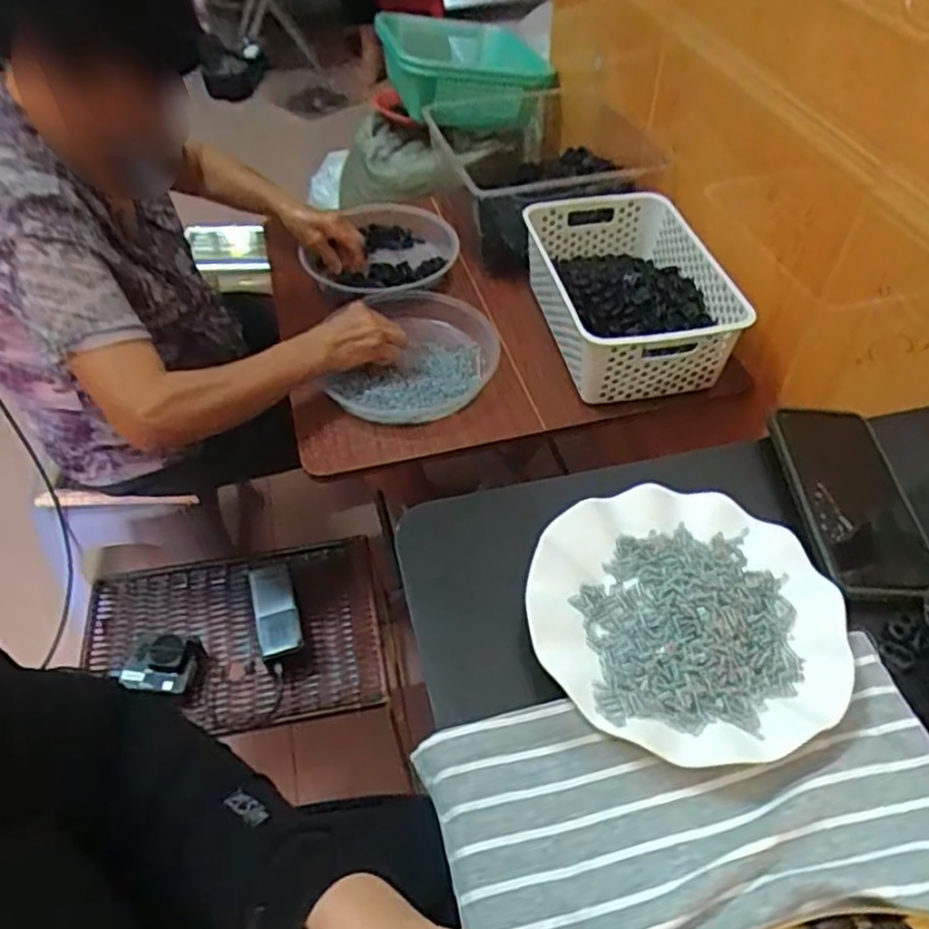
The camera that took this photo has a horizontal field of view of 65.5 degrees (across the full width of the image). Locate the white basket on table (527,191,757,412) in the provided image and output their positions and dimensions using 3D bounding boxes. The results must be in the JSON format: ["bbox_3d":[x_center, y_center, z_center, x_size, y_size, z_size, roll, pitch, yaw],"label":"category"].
[{"bbox_3d":[0.213,-0.227,0.940,0.215,0.096,0.316,-9,48,-6],"label":"white basket on table"}]

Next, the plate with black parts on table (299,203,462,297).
[{"bbox_3d":[-0.121,-0.307,1.069,0.211,0.052,0.223,-1,48,1],"label":"plate with black parts on table"}]

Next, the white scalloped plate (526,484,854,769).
[{"bbox_3d":[0.132,0.091,0.438,0.177,0.022,0.173,-1,48,1],"label":"white scalloped plate"}]

